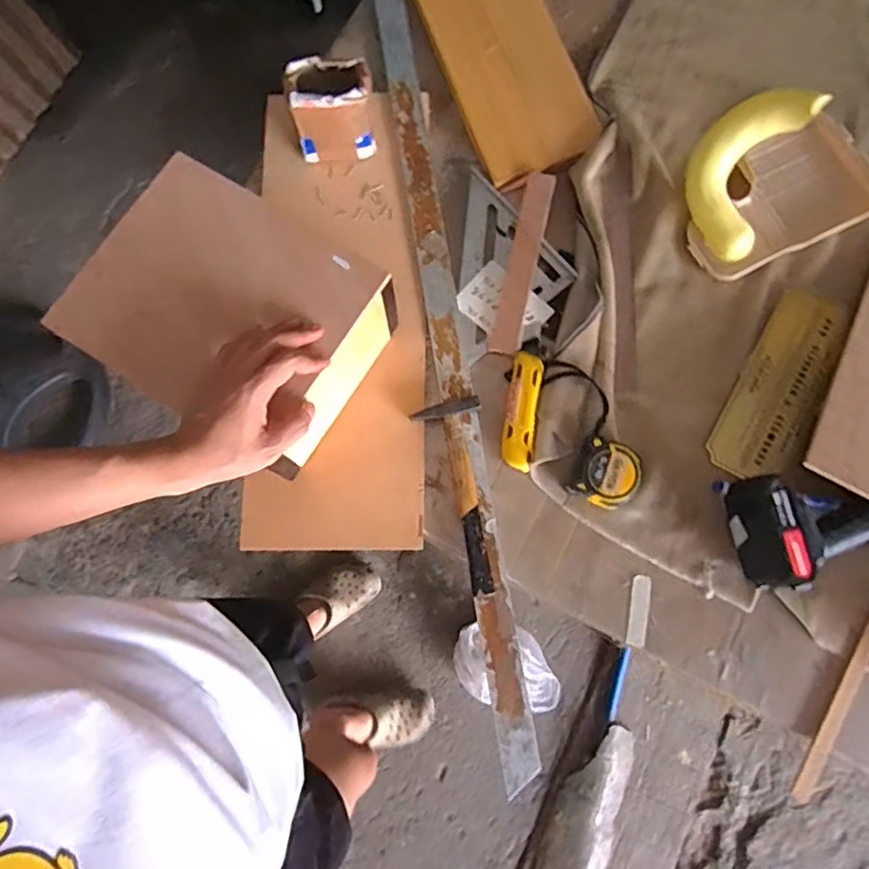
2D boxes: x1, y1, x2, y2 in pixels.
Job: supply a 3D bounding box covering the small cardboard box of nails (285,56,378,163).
[{"bbox_3d":[-0.114,-0.370,0.671,0.087,0.085,0.069,-4,79,0],"label":"small cardboard box of nails"}]

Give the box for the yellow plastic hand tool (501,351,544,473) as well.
[{"bbox_3d":[0.095,-0.025,0.642,0.034,0.018,0.126,9,80,2],"label":"yellow plastic hand tool"}]

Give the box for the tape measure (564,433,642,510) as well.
[{"bbox_3d":[0.180,0.043,0.621,0.061,0.037,0.067,28,81,5],"label":"tape measure"}]

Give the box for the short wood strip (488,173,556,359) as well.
[{"bbox_3d":[0.100,-0.195,0.673,0.033,0.005,0.215,14,83,8],"label":"short wood strip"}]

